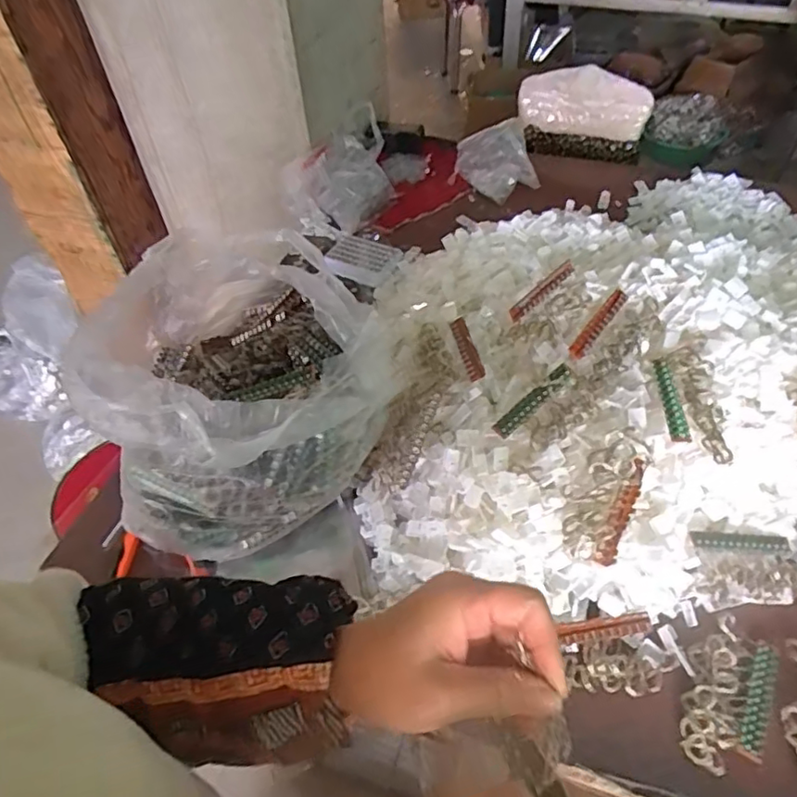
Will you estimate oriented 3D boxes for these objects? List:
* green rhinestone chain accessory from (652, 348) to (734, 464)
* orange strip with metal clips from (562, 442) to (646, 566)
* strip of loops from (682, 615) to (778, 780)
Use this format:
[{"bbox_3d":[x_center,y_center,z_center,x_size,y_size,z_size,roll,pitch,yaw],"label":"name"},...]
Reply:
[{"bbox_3d":[0.339,0.004,0.704,0.054,0.028,0.158,-1,49,3],"label":"green rhinestone chain accessory"},{"bbox_3d":[0.227,0.111,0.668,0.068,0.045,0.134,21,78,21],"label":"orange strip with metal clips"},{"bbox_3d":[0.342,0.307,0.623,0.075,0.013,0.151,22,54,21],"label":"strip of loops"}]

